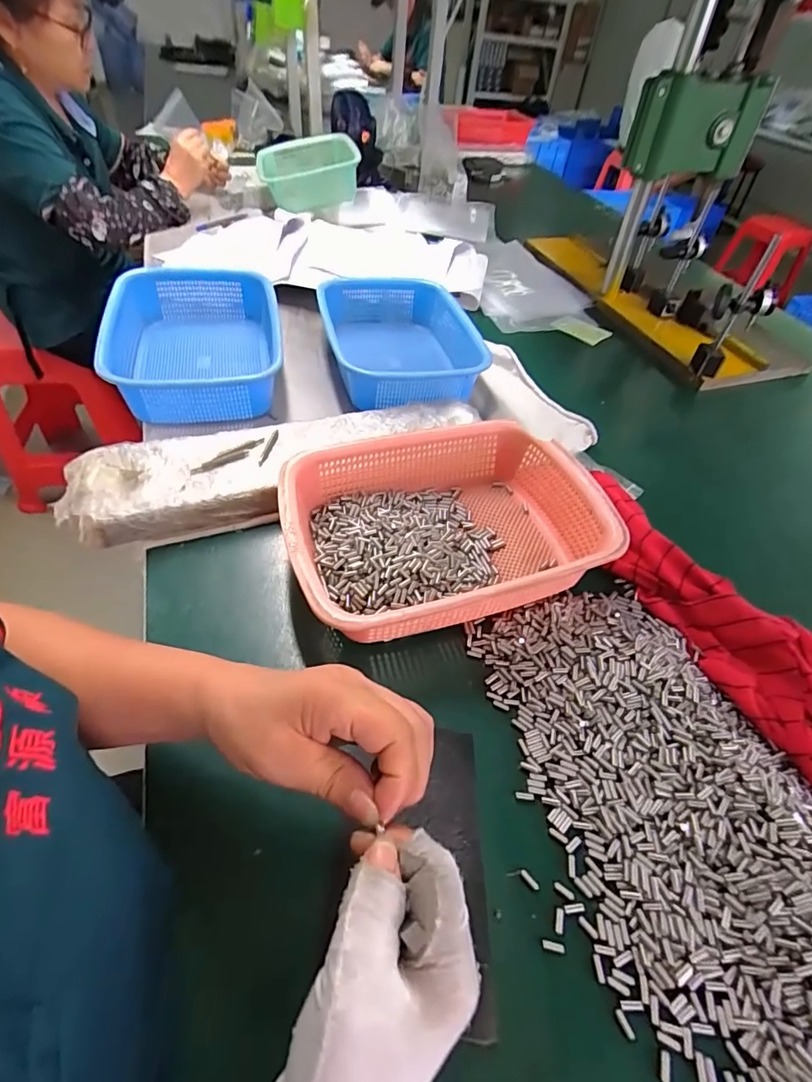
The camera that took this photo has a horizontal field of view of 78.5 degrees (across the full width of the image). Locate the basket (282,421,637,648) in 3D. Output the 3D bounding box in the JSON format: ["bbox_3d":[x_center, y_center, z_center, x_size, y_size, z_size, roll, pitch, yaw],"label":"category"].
[{"bbox_3d":[0.036,-0.012,0.484,0.288,0.080,0.214,-11,52,-15],"label":"basket"}]

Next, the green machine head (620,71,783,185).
[{"bbox_3d":[0.448,-0.640,0.771,0.179,0.119,0.079,-7,51,-12],"label":"green machine head"}]

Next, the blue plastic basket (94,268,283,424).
[{"bbox_3d":[-0.275,-0.262,0.663,0.202,0.079,0.279,-8,51,-12],"label":"blue plastic basket"}]

